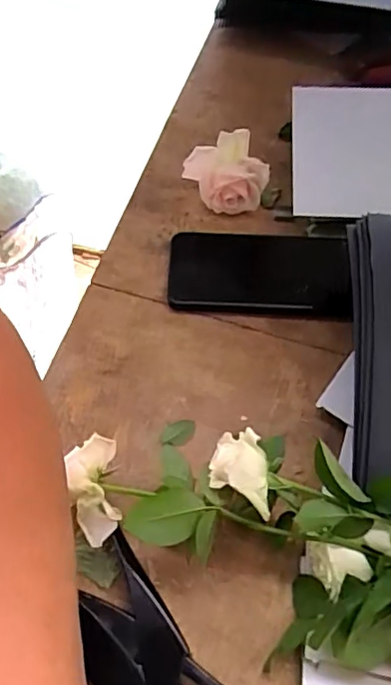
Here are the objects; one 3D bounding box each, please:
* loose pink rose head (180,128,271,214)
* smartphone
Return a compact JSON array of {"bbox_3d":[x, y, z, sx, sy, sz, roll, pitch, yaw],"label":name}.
[{"bbox_3d":[0.026,-0.151,0.509,0.075,0.044,0.057,18,62,11],"label":"loose pink rose head"},{"bbox_3d":[0.052,-0.058,0.472,0.145,0.013,0.075,3,61,2],"label":"smartphone"}]

